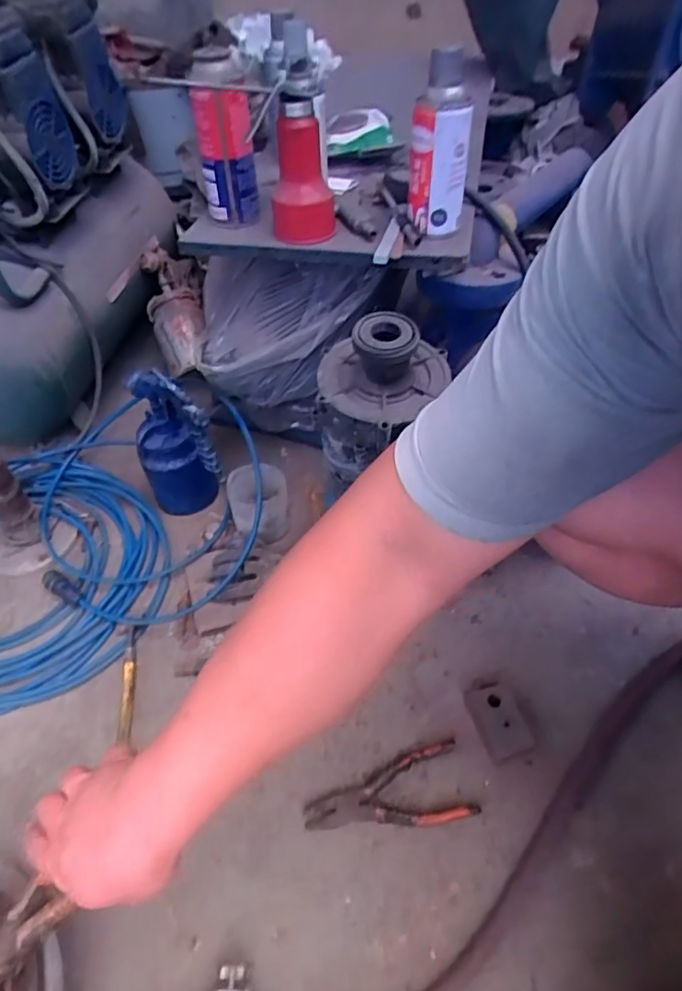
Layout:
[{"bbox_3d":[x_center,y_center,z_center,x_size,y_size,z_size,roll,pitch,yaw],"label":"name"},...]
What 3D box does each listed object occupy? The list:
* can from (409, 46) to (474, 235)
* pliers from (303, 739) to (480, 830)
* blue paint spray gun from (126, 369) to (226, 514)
[{"bbox_3d":[0.111,-0.387,0.655,0.064,0.165,0.059,5,47,7],"label":"can"},{"bbox_3d":[0.052,0.335,0.664,0.185,0.014,0.083,-10,47,-7],"label":"pliers"},{"bbox_3d":[-0.252,-0.072,0.900,0.104,0.246,0.123,-21,49,-17],"label":"blue paint spray gun"}]

